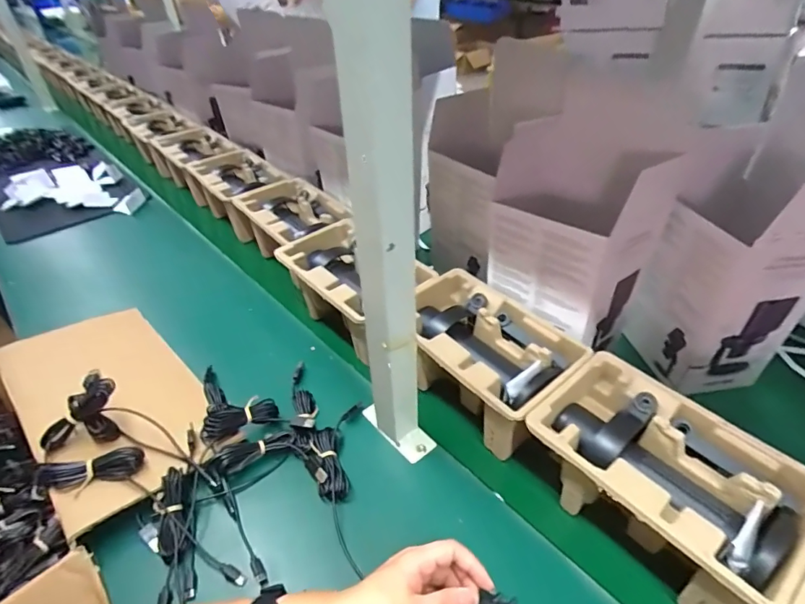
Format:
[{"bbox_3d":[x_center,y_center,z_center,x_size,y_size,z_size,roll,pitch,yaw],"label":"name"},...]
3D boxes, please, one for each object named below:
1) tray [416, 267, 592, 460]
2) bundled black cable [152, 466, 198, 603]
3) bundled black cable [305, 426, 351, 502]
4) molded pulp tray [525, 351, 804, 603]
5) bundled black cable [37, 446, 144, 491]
[{"bbox_3d":[0.098,0.072,0.583,0.151,0.104,0.221,-30,45,-32],"label":"tray"},{"bbox_3d":[-0.233,0.240,0.470,0.032,0.029,0.125,-14,60,-15],"label":"bundled black cable"},{"bbox_3d":[-0.089,0.190,0.528,0.041,0.023,0.084,-12,38,-13],"label":"bundled black cable"},{"bbox_3d":[0.250,0.176,0.449,0.147,0.101,0.220,-27,44,-30],"label":"molded pulp tray"},{"bbox_3d":[-0.336,0.183,0.492,0.097,0.022,0.030,-12,38,-13],"label":"bundled black cable"}]

